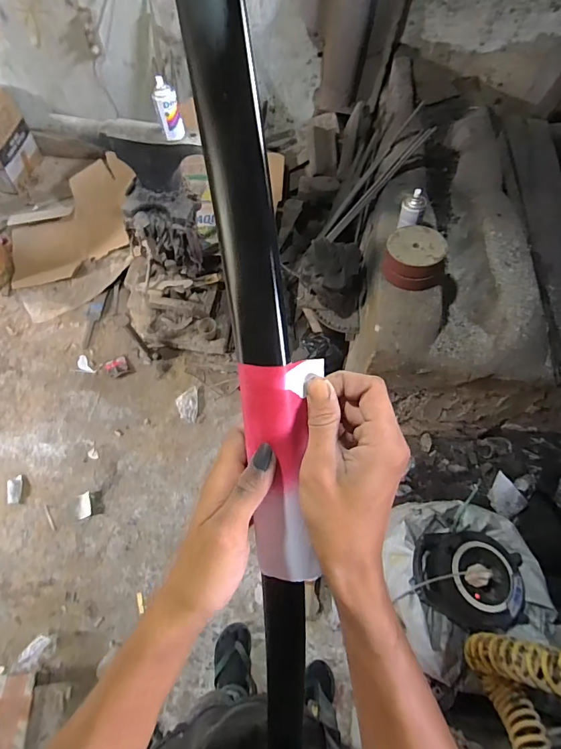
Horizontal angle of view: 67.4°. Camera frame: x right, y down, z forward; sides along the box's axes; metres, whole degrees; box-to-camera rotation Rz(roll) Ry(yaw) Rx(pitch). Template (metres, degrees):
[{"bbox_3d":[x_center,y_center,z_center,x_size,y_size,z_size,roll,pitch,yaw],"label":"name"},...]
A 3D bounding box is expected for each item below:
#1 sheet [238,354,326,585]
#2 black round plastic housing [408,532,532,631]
[{"bbox_3d":[0.002,0.073,0.292,0.051,0.165,0.016,-2,16,-2],"label":"sheet"},{"bbox_3d":[0.433,0.457,0.945,0.251,0.114,0.196,-2,61,-1],"label":"black round plastic housing"}]

